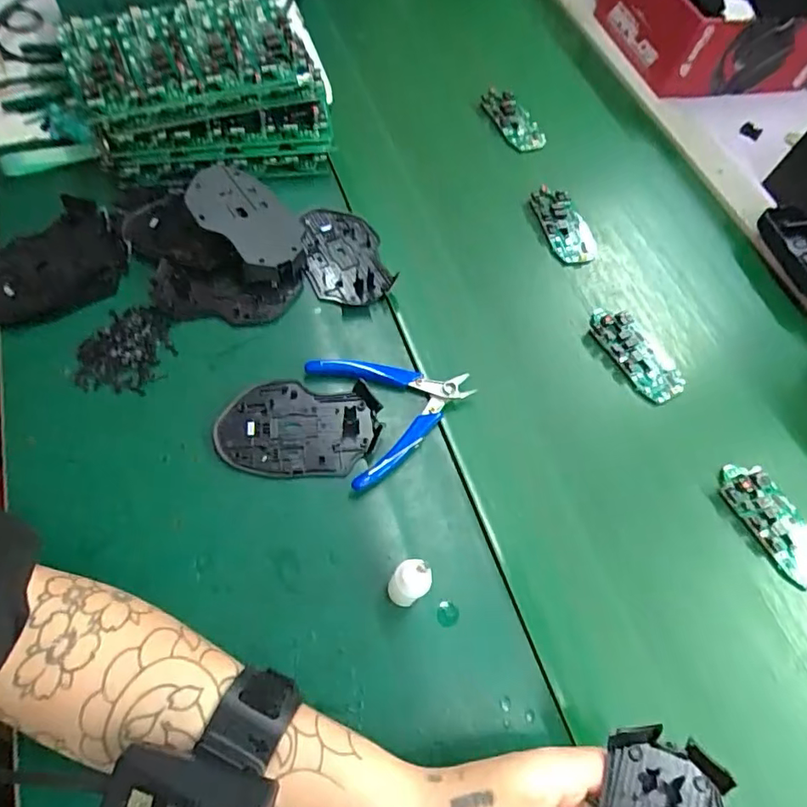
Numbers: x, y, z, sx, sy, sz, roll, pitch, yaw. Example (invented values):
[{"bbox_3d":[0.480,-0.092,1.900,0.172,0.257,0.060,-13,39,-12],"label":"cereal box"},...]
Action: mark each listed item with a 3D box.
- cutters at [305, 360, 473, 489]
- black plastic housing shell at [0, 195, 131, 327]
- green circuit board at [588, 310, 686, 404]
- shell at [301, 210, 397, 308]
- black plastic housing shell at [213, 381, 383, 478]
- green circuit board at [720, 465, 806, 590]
[{"bbox_3d":[-0.002,-0.002,0.409,0.115,0.020,0.108,-19,66,-17],"label":"cutters"},{"bbox_3d":[-0.280,-0.108,0.428,0.115,0.035,0.080,-39,74,-23],"label":"black plastic housing shell"},{"bbox_3d":[0.205,-0.046,0.472,0.047,0.014,0.098,-25,68,-19],"label":"green circuit board"},{"bbox_3d":[-0.054,-0.131,0.473,0.070,0.015,0.107,-16,65,-16],"label":"shell"},{"bbox_3d":[-0.077,0.018,0.396,0.114,0.015,0.073,5,61,-5],"label":"black plastic housing shell"},{"bbox_3d":[0.286,0.091,0.410,0.044,0.019,0.099,-24,67,-19],"label":"green circuit board"}]

